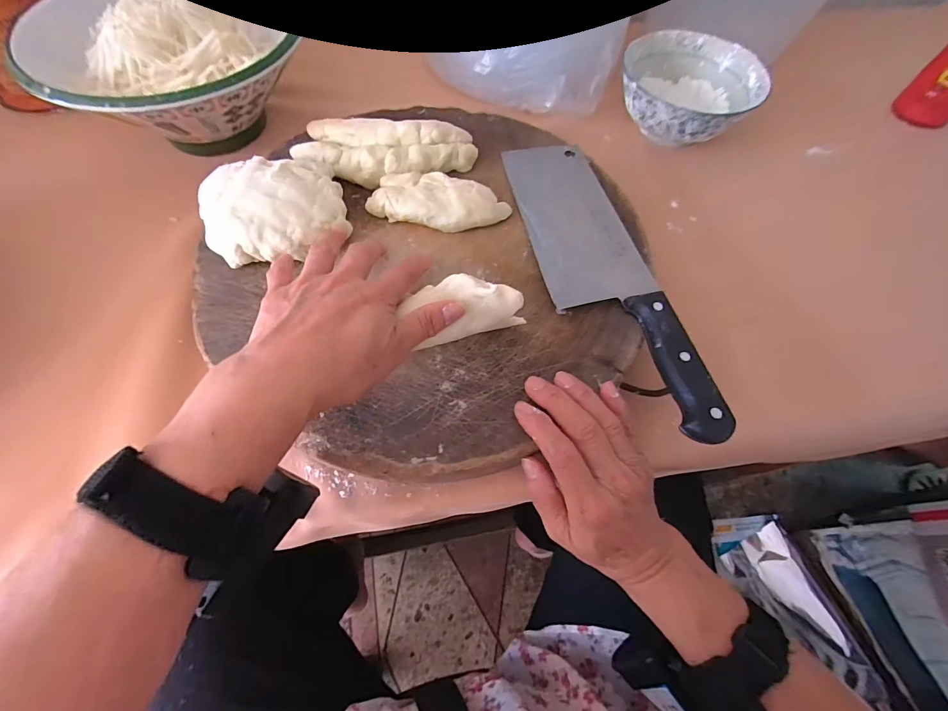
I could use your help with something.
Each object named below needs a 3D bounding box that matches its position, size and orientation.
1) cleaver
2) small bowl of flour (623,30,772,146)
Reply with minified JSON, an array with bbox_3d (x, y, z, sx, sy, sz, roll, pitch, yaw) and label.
[{"bbox_3d":[0.093,-0.071,0.318,0.080,0.021,0.289,-9,63,-7],"label":"cleaver"},{"bbox_3d":[0.229,-0.280,0.452,0.140,0.067,0.145,1,62,-2],"label":"small bowl of flour"}]

